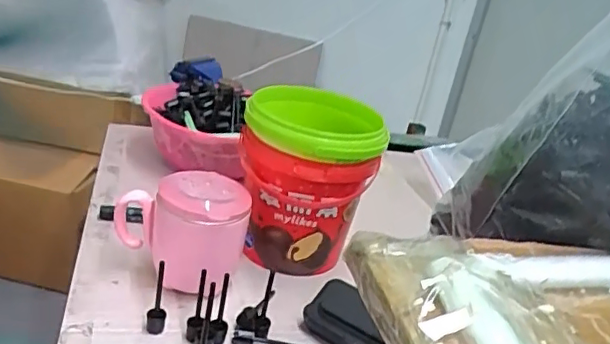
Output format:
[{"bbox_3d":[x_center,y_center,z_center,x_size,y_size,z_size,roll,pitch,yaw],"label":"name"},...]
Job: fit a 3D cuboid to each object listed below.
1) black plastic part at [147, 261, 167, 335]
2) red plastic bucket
[{"bbox_3d":[-0.114,0.097,0.446,0.014,0.066,0.011,4,25,-16],"label":"black plastic part"},{"bbox_3d":[-0.005,0.010,0.570,0.124,0.153,0.126,7,25,-12],"label":"red plastic bucket"}]

